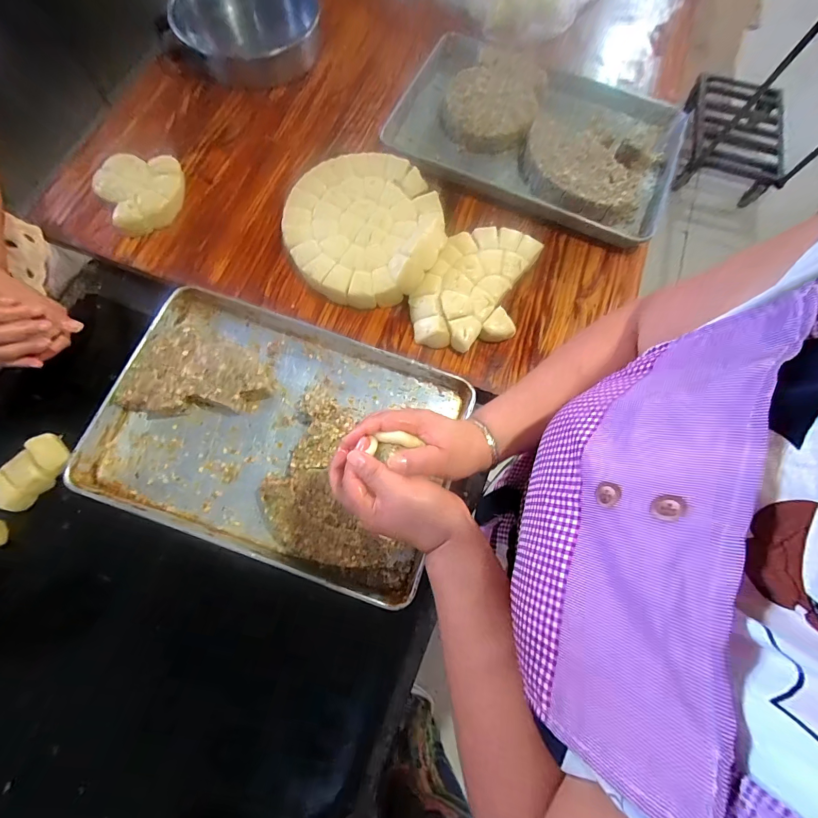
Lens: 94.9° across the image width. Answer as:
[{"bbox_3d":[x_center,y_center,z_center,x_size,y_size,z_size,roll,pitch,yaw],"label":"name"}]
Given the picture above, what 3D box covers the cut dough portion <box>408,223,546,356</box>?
[{"bbox_3d":[0.123,-0.236,0.723,0.199,0.056,0.277,18,71,5],"label":"cut dough portion"}]

